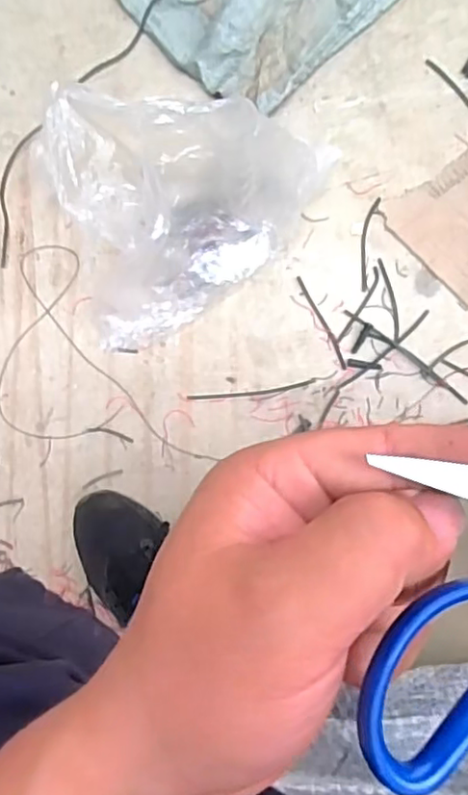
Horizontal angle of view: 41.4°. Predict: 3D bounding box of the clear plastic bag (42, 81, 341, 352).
[{"bbox_3d":[-0.047,-0.175,0.654,0.246,0.205,0.223,8,85,8],"label":"clear plastic bag"}]

